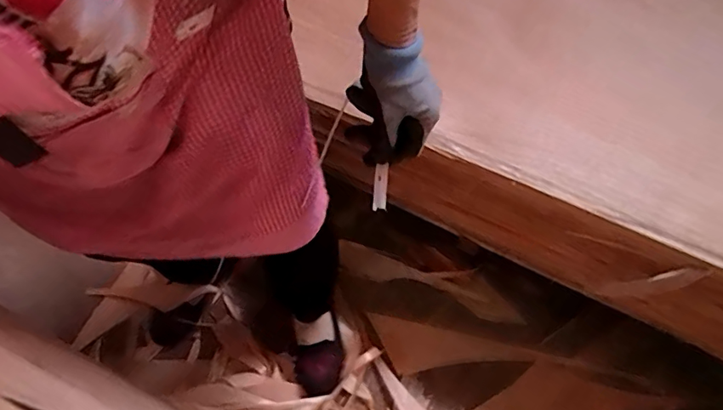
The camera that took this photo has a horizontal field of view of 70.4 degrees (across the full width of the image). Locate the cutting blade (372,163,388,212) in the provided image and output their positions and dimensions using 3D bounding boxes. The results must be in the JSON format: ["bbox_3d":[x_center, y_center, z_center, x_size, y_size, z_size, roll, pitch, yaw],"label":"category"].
[{"bbox_3d":[0.020,-0.016,0.537,0.014,0.009,0.045,5,99,0],"label":"cutting blade"}]

